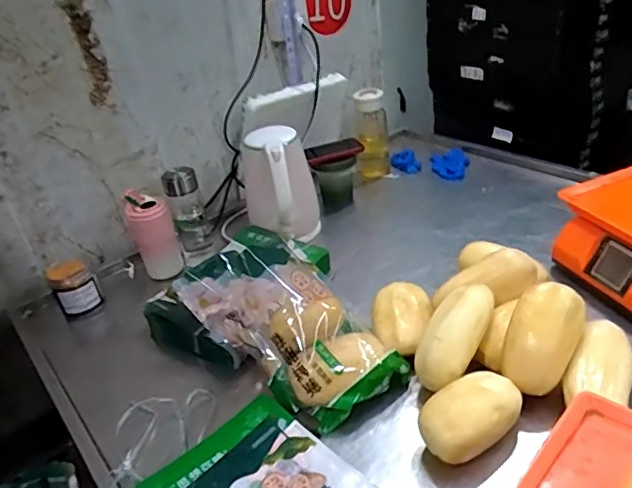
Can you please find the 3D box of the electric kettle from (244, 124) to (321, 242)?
[{"bbox_3d":[-0.068,-0.109,1.111,0.143,0.214,0.168,-11,31,-5],"label":"electric kettle"}]

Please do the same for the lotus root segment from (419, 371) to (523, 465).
[{"bbox_3d":[0.192,0.218,0.695,0.138,0.076,0.068,-22,33,-22],"label":"lotus root segment"}]

